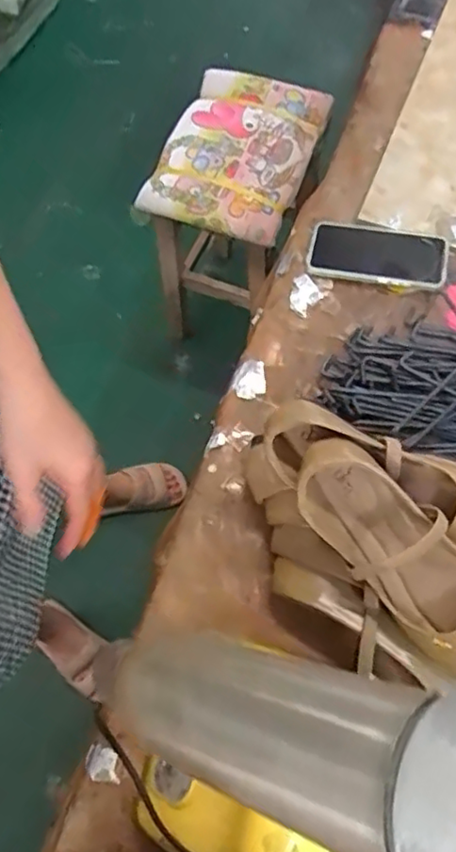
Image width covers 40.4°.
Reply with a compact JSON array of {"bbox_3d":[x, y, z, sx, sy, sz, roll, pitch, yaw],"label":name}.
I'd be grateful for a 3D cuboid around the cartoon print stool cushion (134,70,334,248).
[{"bbox_3d":[0.016,-0.484,1.090,0.249,0.032,0.333,19,69,9],"label":"cartoon print stool cushion"}]

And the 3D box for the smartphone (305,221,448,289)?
[{"bbox_3d":[0.181,-0.211,0.754,0.162,0.014,0.082,10,63,12],"label":"smartphone"}]

